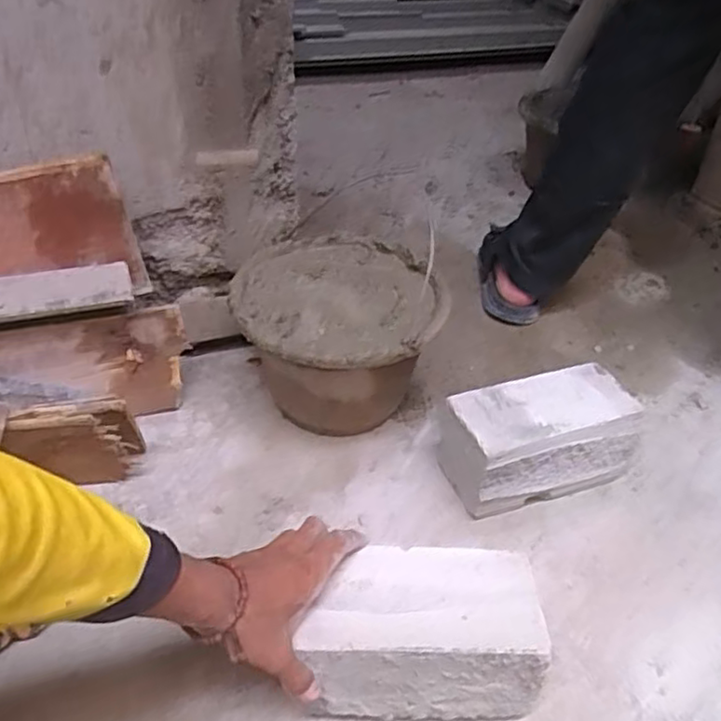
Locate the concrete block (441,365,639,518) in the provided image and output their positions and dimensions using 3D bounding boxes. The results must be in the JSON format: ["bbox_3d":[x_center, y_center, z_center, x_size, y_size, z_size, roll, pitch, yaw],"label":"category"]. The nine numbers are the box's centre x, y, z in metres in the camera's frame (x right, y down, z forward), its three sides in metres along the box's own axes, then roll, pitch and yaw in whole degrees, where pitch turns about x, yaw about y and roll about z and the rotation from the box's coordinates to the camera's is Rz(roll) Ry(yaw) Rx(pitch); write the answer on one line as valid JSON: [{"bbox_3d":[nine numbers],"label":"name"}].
[{"bbox_3d":[0.196,0.086,0.755,0.213,0.098,0.101,-11,40,-18],"label":"concrete block"}]

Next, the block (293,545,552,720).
[{"bbox_3d":[0.050,0.224,0.563,0.182,0.090,0.105,1,38,-3],"label":"block"}]

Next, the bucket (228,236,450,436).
[{"bbox_3d":[-0.028,-0.015,0.812,0.226,0.163,0.231,2,38,-2],"label":"bucket"}]

